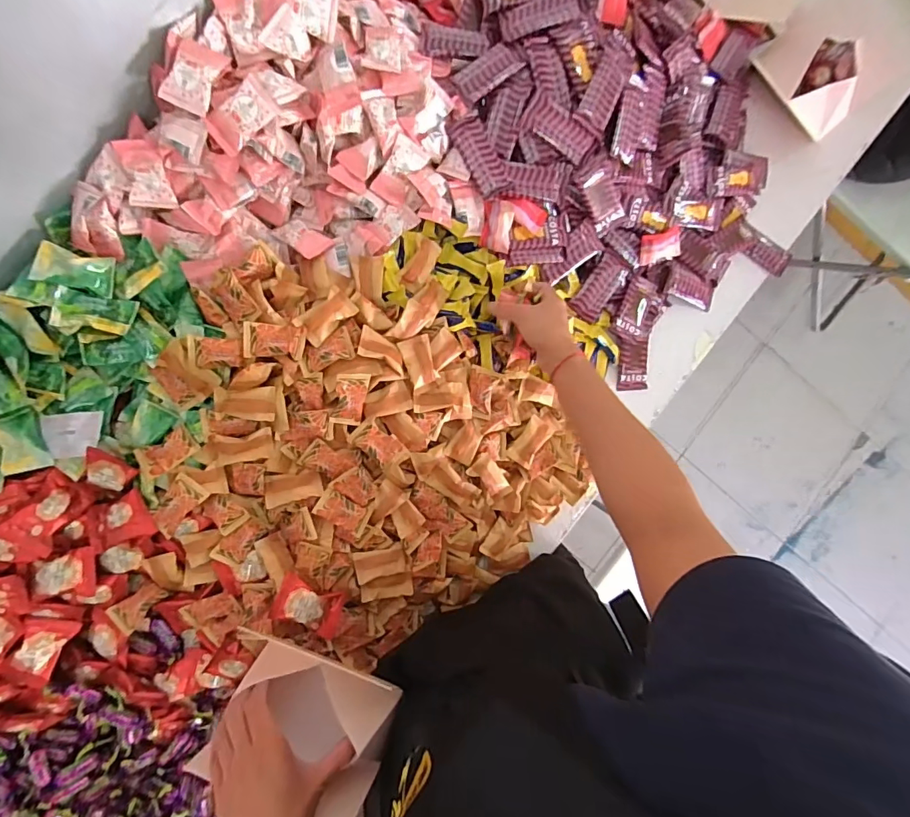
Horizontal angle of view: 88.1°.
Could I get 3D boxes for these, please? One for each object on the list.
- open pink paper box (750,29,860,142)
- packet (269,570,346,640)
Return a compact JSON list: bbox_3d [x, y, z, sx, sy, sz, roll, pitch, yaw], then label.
[{"bbox_3d":[0.527,-0.492,0.686,0.159,0.044,0.121,41,86,-5],"label":"open pink paper box"},{"bbox_3d":[-0.172,0.235,0.557,0.079,0.030,0.050,23,87,-6],"label":"packet"}]

